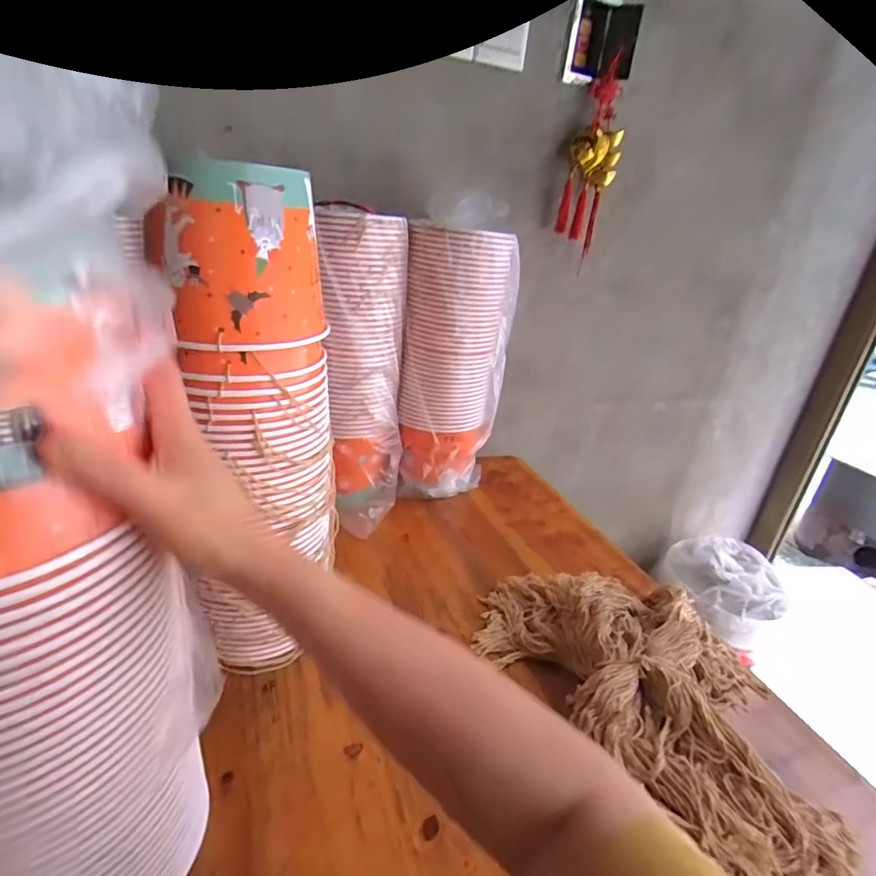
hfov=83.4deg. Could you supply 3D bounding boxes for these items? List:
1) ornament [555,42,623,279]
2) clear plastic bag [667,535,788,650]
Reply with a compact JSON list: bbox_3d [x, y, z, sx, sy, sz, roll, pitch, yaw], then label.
[{"bbox_3d":[0.273,-0.485,0.872,0.084,0.302,0.069,13,24,16],"label":"ornament"},{"bbox_3d":[0.725,0.370,1.253,0.271,0.137,0.251,20,27,29],"label":"clear plastic bag"}]

